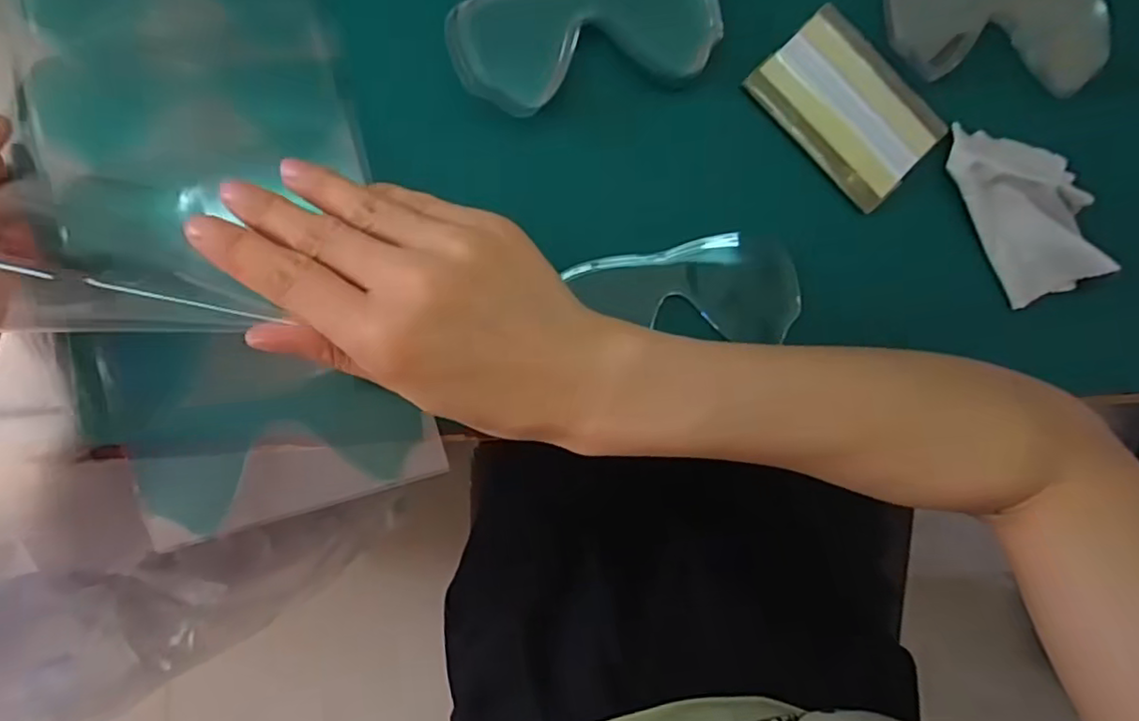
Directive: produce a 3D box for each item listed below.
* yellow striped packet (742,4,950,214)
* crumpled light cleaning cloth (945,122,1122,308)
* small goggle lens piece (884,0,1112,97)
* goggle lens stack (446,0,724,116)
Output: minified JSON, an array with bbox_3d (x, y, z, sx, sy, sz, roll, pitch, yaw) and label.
[{"bbox_3d":[0.159,-0.145,0.361,0.100,0.005,0.074,44,81,-1],"label":"yellow striped packet"},{"bbox_3d":[0.264,-0.089,0.362,0.064,0.020,0.103,-21,87,-9],"label":"crumpled light cleaning cloth"},{"bbox_3d":[0.253,-0.193,0.370,0.131,0.018,0.060,9,83,-6],"label":"small goggle lens piece"},{"bbox_3d":[0.009,-0.171,0.336,0.140,0.025,0.067,-17,86,-9],"label":"goggle lens stack"}]

